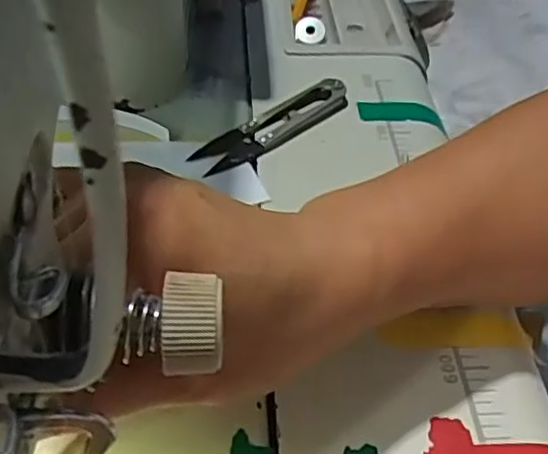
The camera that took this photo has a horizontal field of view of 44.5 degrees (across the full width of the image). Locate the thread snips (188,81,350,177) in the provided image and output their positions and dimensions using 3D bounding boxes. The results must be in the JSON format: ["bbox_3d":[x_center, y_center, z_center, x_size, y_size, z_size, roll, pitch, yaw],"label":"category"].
[{"bbox_3d":[0.001,-0.056,0.364,0.097,0.009,0.028,-35,56,-29],"label":"thread snips"}]

